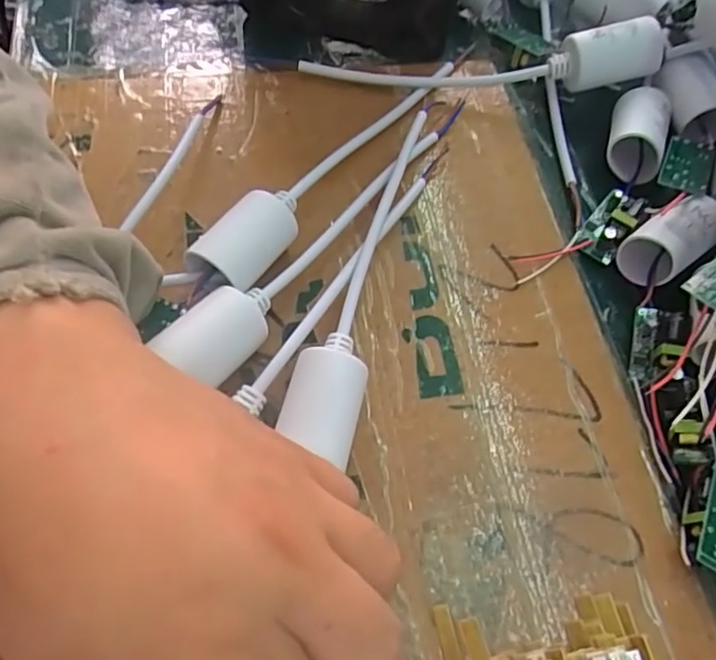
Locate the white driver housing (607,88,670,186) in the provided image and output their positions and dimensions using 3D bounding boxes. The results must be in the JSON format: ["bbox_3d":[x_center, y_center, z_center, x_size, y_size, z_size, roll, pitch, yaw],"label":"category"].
[{"bbox_3d":[0.142,-0.098,0.294,0.028,0.028,0.042,21,63,7],"label":"white driver housing"}]

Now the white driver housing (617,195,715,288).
[{"bbox_3d":[0.142,-0.040,0.264,0.039,0.028,0.026,-35,70,-19],"label":"white driver housing"}]

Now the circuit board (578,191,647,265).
[{"bbox_3d":[0.120,-0.051,0.274,0.019,0.017,0.034,33,65,13],"label":"circuit board"}]

